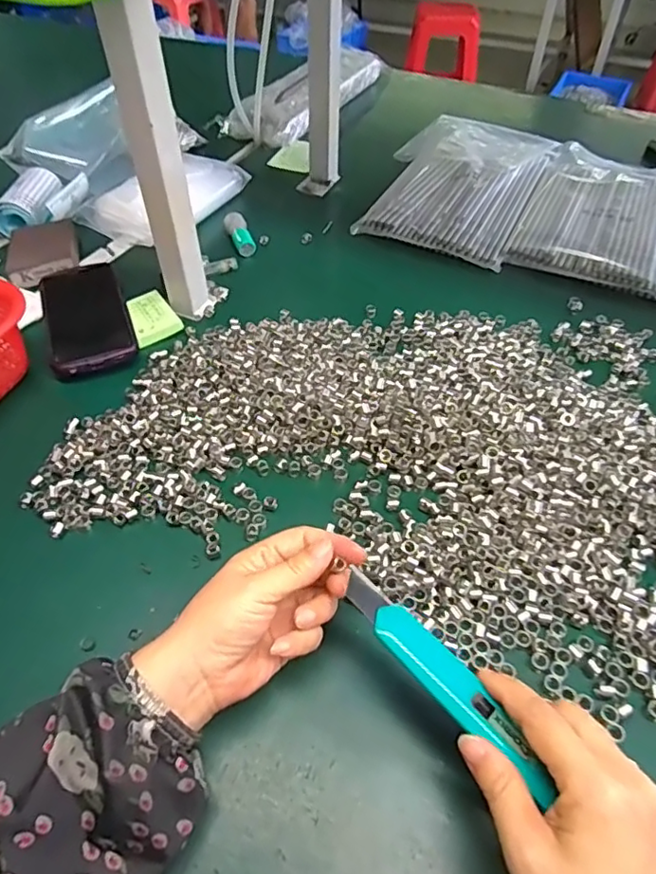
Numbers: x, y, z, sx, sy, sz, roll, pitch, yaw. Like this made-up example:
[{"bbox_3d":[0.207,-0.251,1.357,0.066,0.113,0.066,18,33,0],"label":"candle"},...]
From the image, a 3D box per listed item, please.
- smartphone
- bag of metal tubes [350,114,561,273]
[{"bbox_3d":[-0.242,-0.124,0.574,0.078,0.015,0.172,-16,51,-13],"label":"smartphone"},{"bbox_3d":[0.175,-0.342,0.761,0.198,0.028,0.318,21,52,17],"label":"bag of metal tubes"}]

